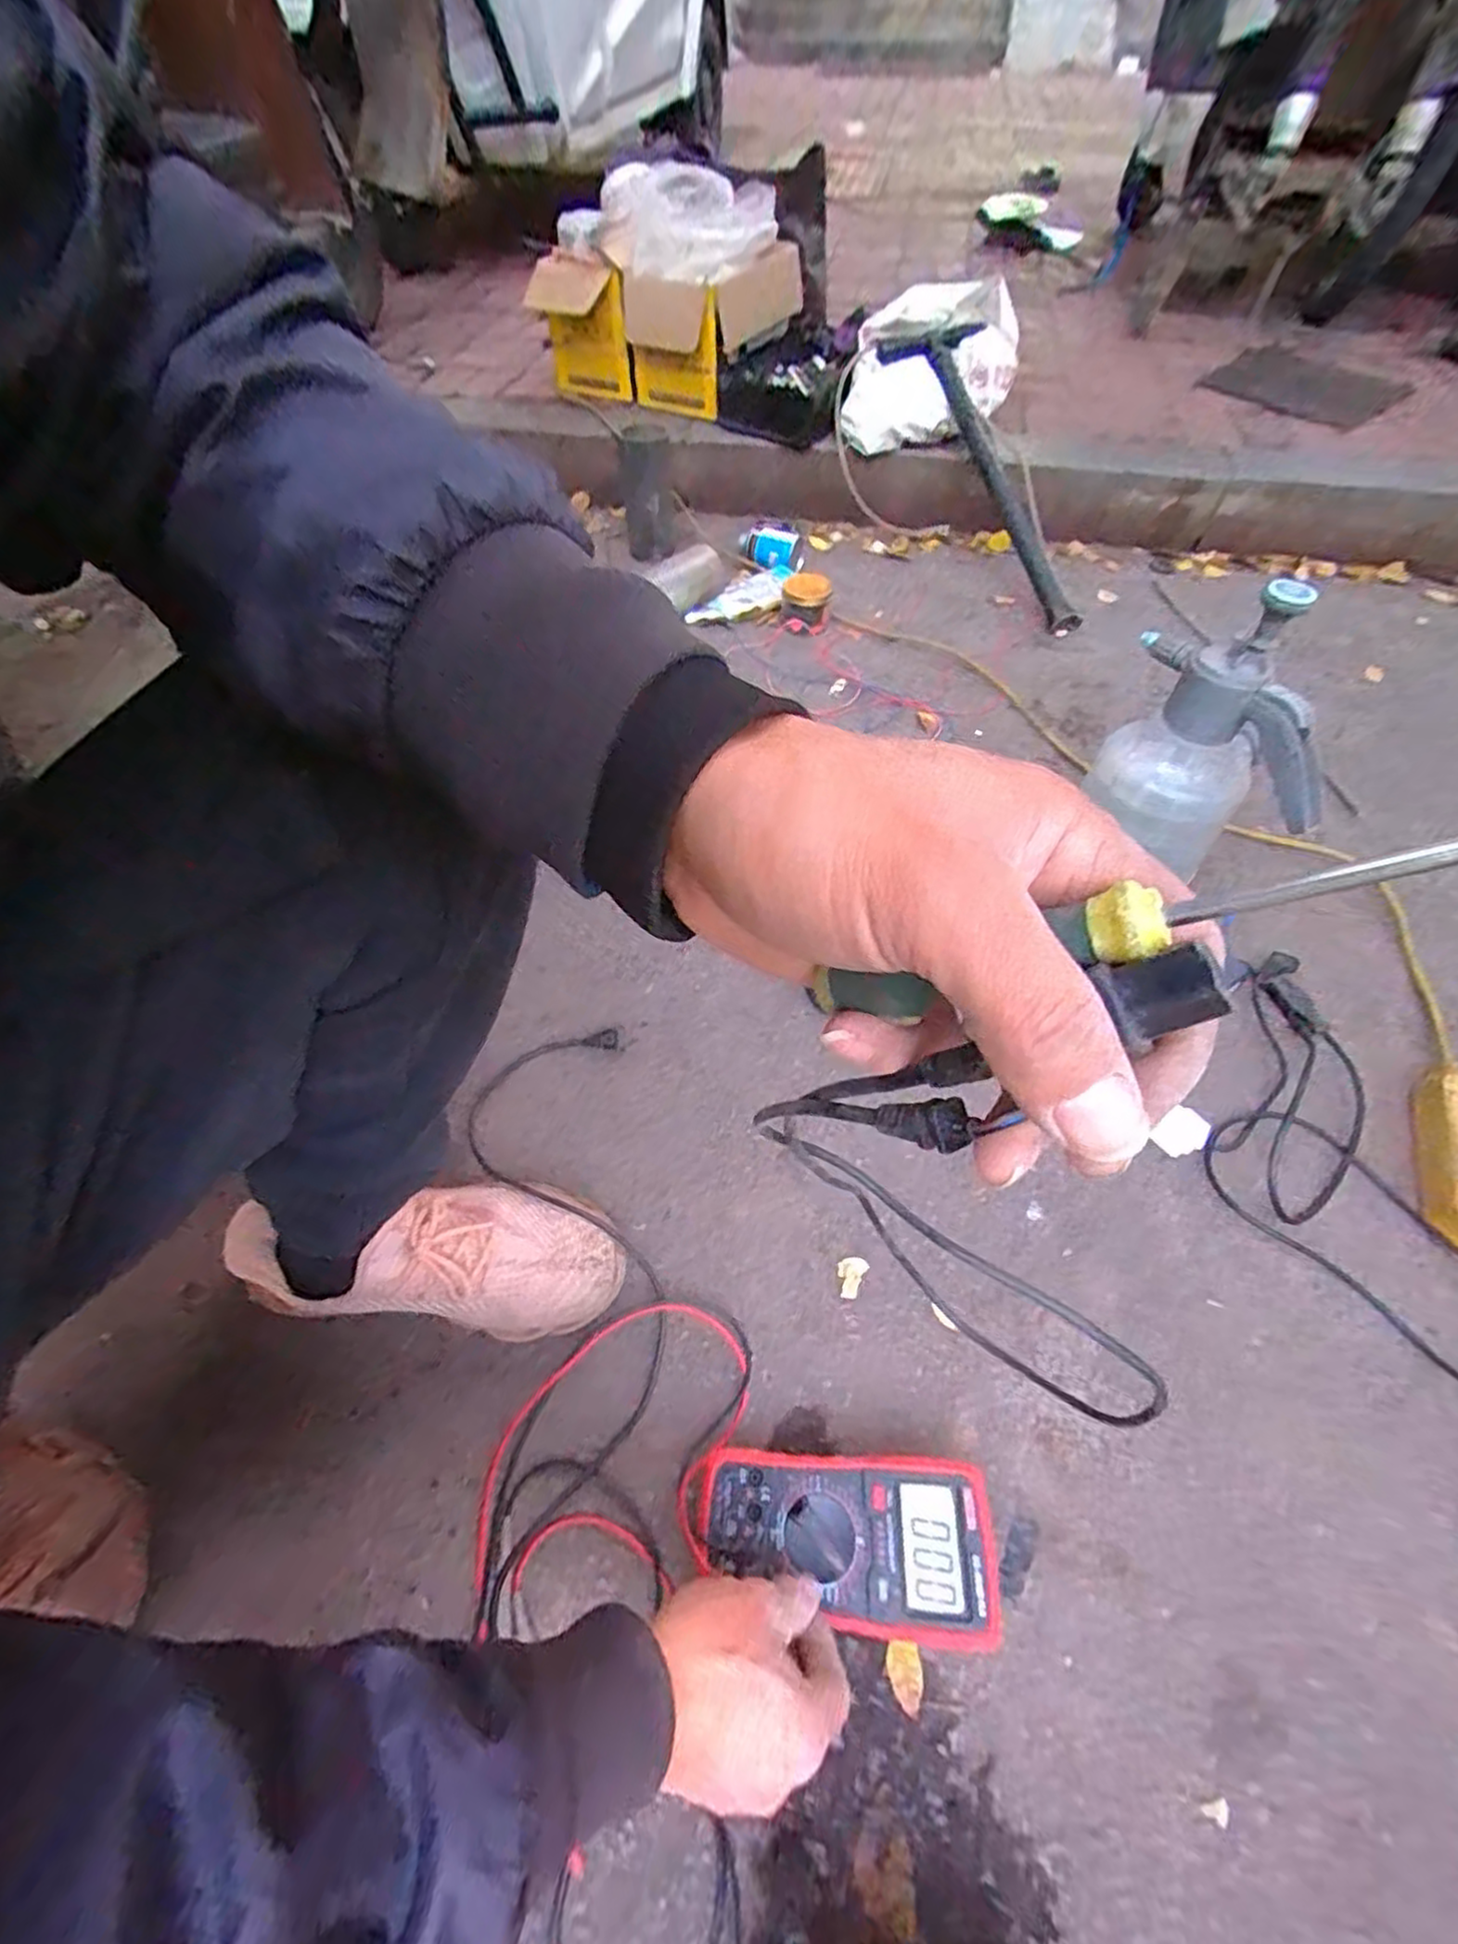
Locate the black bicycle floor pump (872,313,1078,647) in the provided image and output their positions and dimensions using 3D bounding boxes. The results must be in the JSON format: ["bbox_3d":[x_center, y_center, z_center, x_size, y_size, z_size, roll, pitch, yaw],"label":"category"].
[{"bbox_3d":[0.471,-0.893,1.267,0.174,0.092,0.650,-24,88,-17],"label":"black bicycle floor pump"}]

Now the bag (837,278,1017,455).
[{"bbox_3d":[0.384,-1.152,1.336,0.297,0.212,0.248,8,54,6],"label":"bag"}]

